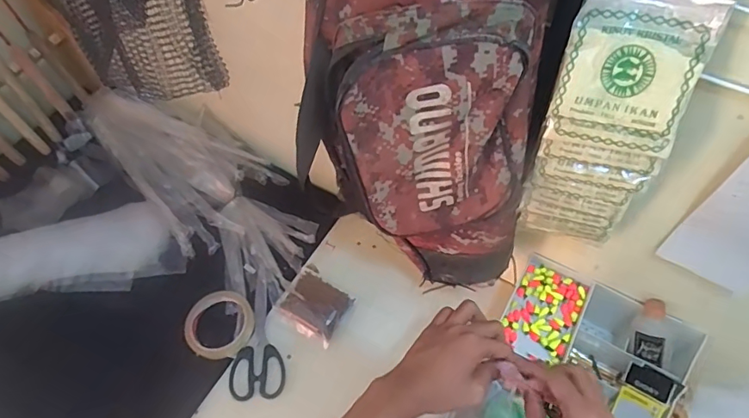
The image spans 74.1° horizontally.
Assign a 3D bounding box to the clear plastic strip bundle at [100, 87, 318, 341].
[{"bbox_3d":[-0.291,-0.059,0.827,0.188,0.076,0.507,-38,64,-22],"label":"clear plastic strip bundle"}]

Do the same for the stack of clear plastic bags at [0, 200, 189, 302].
[{"bbox_3d":[-0.505,0.078,0.768,0.388,0.049,0.138,-15,57,-9],"label":"stack of clear plastic bags"}]

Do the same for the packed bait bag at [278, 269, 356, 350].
[{"bbox_3d":[-0.087,0.143,0.731,0.093,0.022,0.081,26,60,17],"label":"packed bait bag"}]

